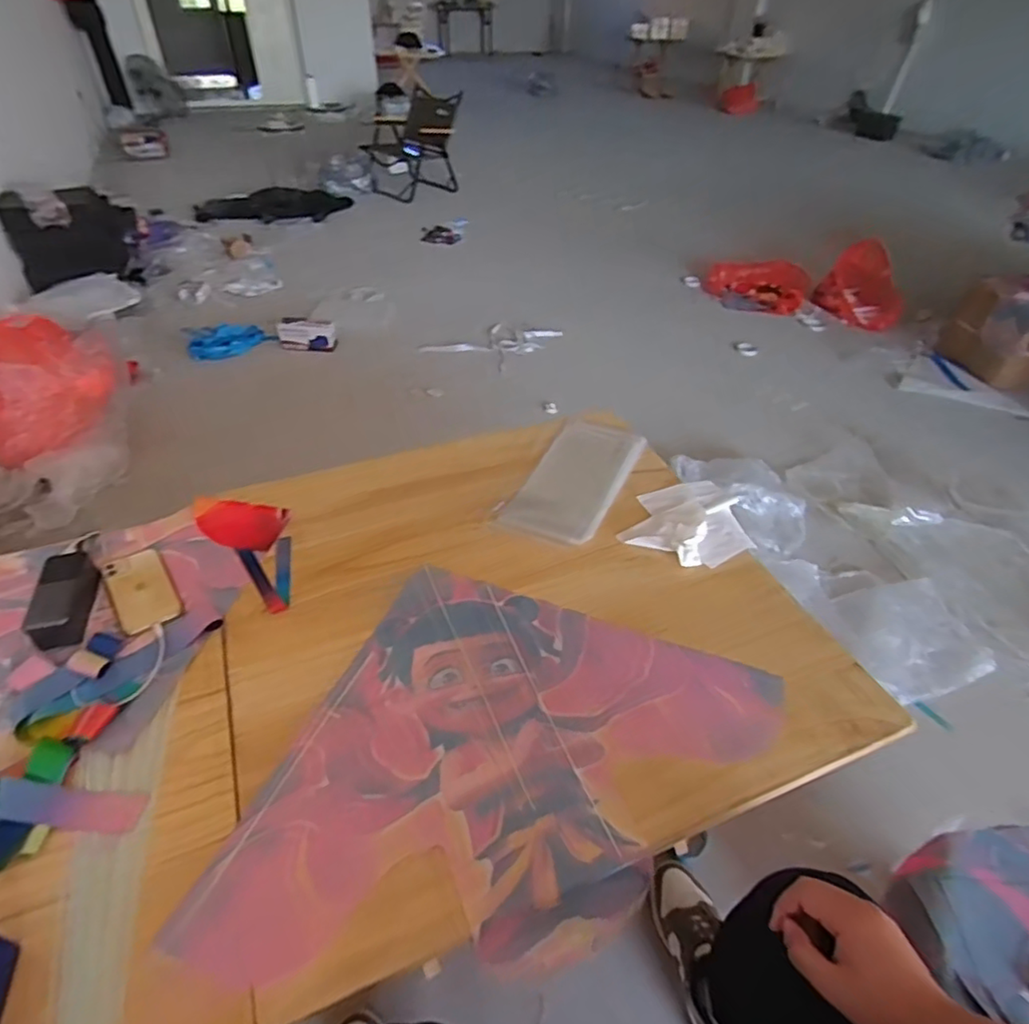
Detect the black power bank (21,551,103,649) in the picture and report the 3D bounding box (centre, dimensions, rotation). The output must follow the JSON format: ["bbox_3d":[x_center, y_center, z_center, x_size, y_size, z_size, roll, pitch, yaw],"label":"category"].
[{"bbox_3d":[-0.617,0.116,0.843,0.064,0.043,0.140,-10,45,-15],"label":"black power bank"}]

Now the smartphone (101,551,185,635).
[{"bbox_3d":[-0.535,0.110,0.883,0.079,0.007,0.159,-25,52,-27],"label":"smartphone"}]

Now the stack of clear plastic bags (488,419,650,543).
[{"bbox_3d":[0.111,-0.064,1.104,0.162,0.024,0.316,24,54,15],"label":"stack of clear plastic bags"}]

